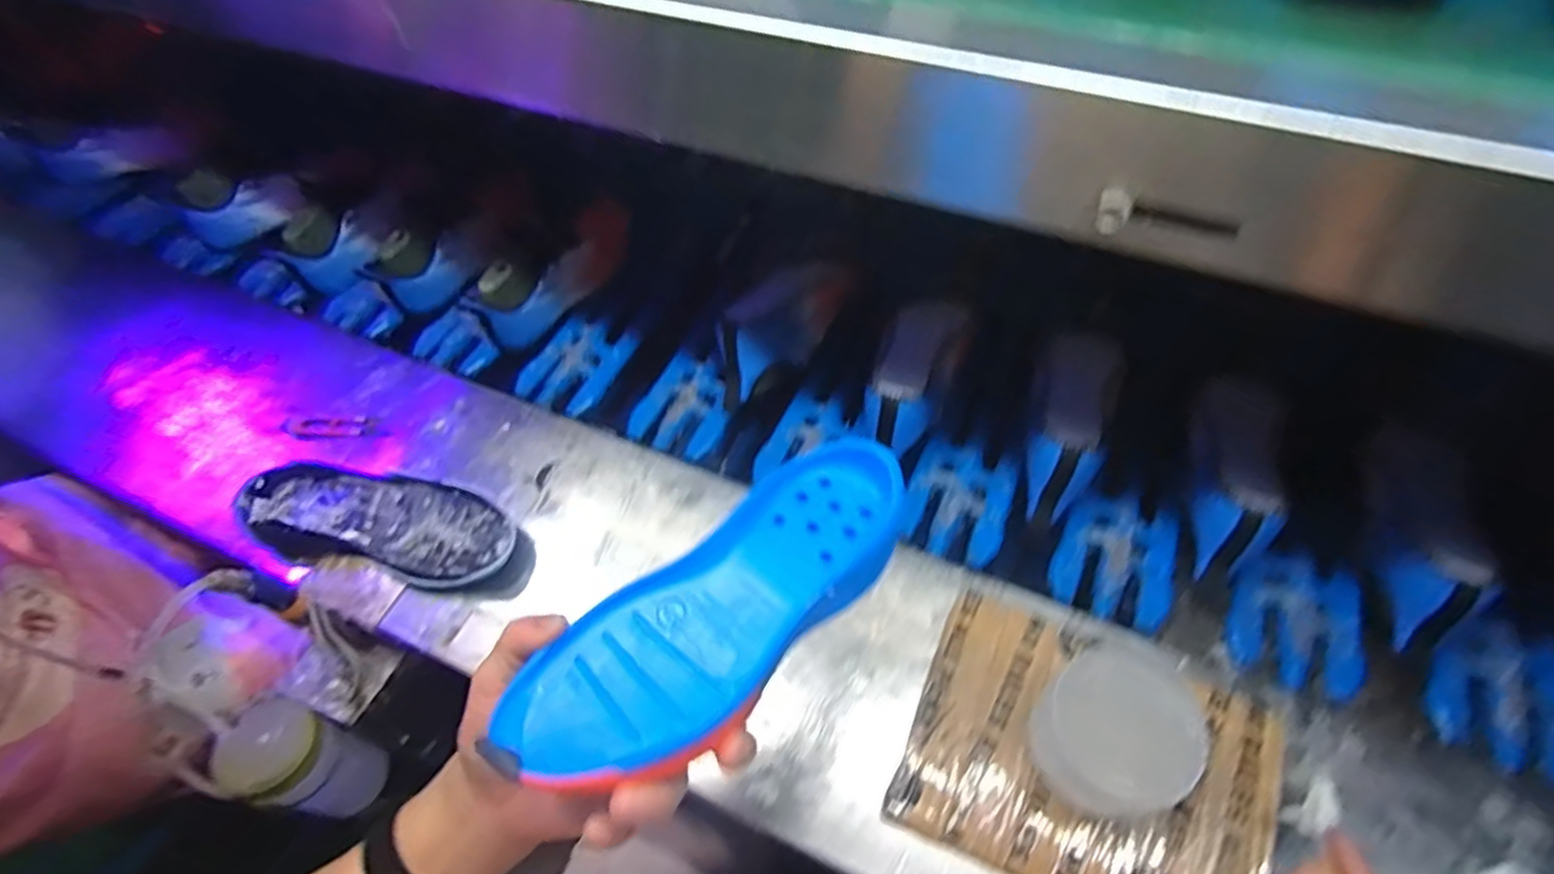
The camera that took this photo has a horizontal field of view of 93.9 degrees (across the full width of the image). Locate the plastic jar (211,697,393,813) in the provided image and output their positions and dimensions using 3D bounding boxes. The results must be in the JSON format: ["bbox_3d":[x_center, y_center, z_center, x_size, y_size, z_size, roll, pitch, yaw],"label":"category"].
[{"bbox_3d":[-0.412,0.285,0.632,0.067,0.137,0.071,-2,59,3],"label":"plastic jar"}]

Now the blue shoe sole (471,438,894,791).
[{"bbox_3d":[-0.024,0.086,0.363,0.227,0.032,0.083,-37,60,-23],"label":"blue shoe sole"}]

